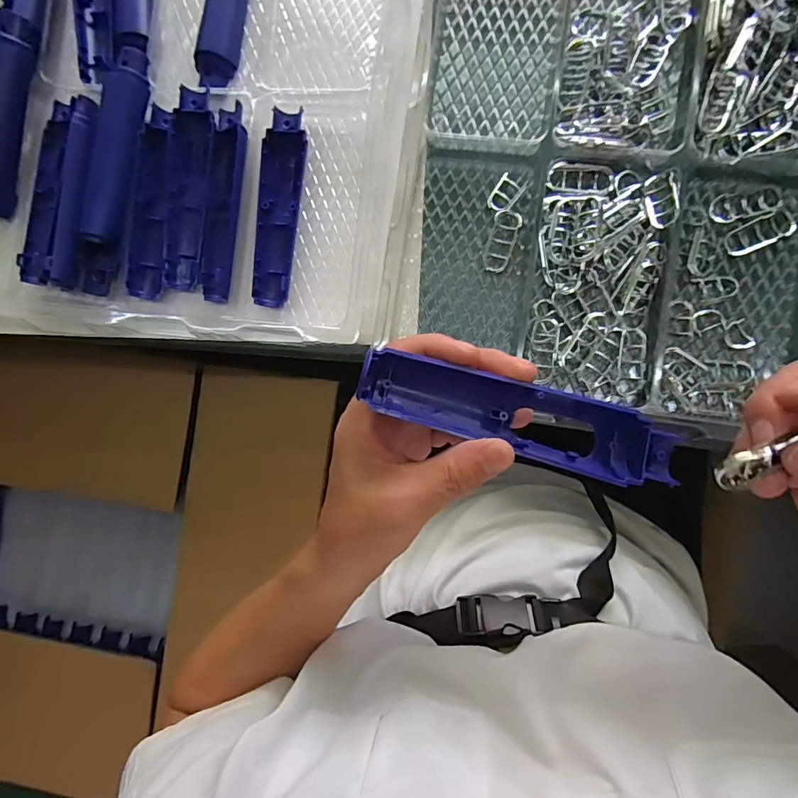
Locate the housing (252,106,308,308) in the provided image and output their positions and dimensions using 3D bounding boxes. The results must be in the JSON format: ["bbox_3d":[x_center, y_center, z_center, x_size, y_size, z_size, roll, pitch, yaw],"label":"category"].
[{"bbox_3d":[-0.105,-0.165,0.395,0.038,0.017,0.164,6,89,7],"label":"housing"}]

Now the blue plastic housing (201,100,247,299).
[{"bbox_3d":[-0.154,-0.171,0.394,0.033,0.017,0.169,4,89,7],"label":"blue plastic housing"}]

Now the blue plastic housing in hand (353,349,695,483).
[{"bbox_3d":[0.064,0.010,0.237,0.162,0.024,0.040,15,90,-6],"label":"blue plastic housing in hand"}]

